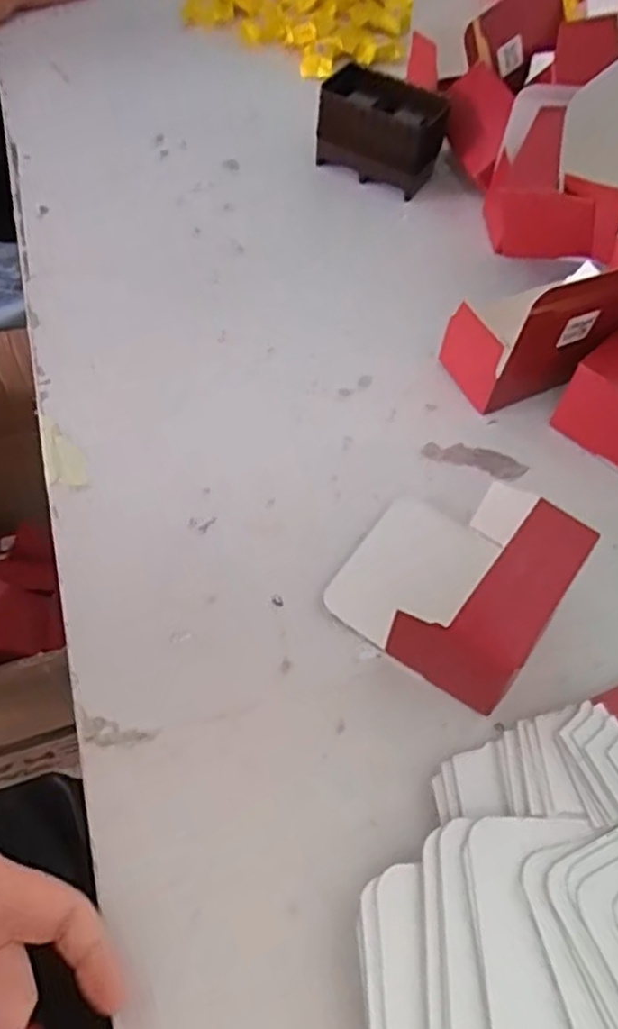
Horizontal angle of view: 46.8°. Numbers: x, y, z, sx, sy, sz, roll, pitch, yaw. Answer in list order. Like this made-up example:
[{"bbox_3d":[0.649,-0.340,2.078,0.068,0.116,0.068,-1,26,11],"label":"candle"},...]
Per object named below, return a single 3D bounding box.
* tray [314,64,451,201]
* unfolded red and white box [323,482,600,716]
[{"bbox_3d":[0.058,-0.305,0.575,0.096,0.064,0.055,21,57,8],"label":"tray"},{"bbox_3d":[0.077,0.025,0.372,0.106,0.062,0.115,33,60,16],"label":"unfolded red and white box"}]

